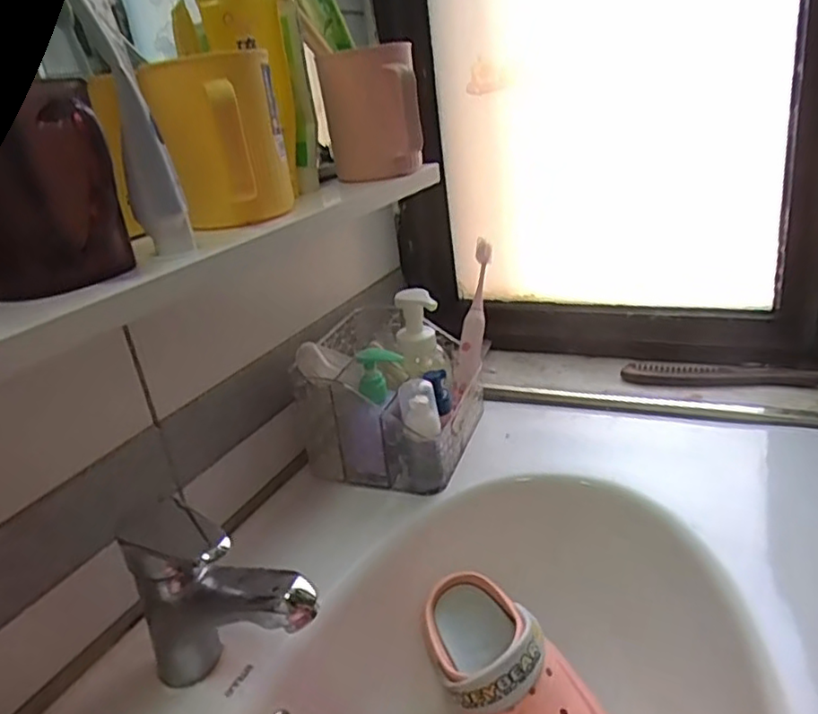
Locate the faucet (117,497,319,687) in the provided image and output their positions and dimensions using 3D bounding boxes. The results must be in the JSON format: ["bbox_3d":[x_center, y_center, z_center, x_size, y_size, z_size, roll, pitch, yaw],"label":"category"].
[{"bbox_3d":[-0.115,0.167,0.415,0.127,0.133,0.047,5,26,28],"label":"faucet"}]

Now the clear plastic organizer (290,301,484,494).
[{"bbox_3d":[-0.015,0.026,0.681,0.151,0.121,0.193,-1,23,17],"label":"clear plastic organizer"}]

